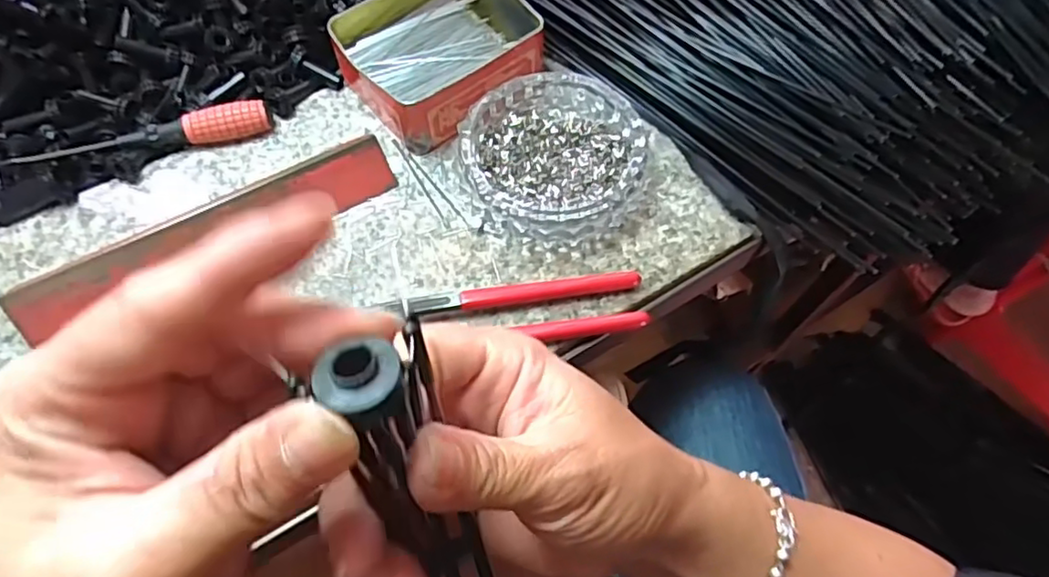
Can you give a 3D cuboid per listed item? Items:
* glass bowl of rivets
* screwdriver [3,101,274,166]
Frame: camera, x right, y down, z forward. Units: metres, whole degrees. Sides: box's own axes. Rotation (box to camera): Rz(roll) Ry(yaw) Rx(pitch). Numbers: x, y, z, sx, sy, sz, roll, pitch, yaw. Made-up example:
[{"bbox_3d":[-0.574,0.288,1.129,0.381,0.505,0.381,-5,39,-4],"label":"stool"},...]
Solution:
[{"bbox_3d":[0.021,-0.088,0.422,0.119,0.027,0.125,0,63,-1],"label":"glass bowl of rivets"},{"bbox_3d":[-0.255,-0.102,0.431,0.163,0.020,0.019,-10,64,-6],"label":"screwdriver"}]

